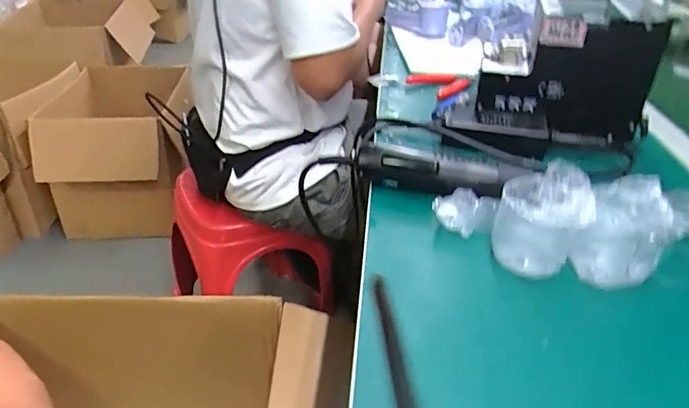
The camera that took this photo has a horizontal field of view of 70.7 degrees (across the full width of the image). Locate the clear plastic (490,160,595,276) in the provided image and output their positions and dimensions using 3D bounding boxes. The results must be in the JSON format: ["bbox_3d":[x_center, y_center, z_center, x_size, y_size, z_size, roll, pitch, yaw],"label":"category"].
[{"bbox_3d":[0.152,0.012,0.375,0.065,0.076,0.047,17,36,21],"label":"clear plastic"}]

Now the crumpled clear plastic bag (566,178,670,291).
[{"bbox_3d":[0.212,0.024,0.369,0.061,0.065,0.061,20,37,25],"label":"crumpled clear plastic bag"}]

